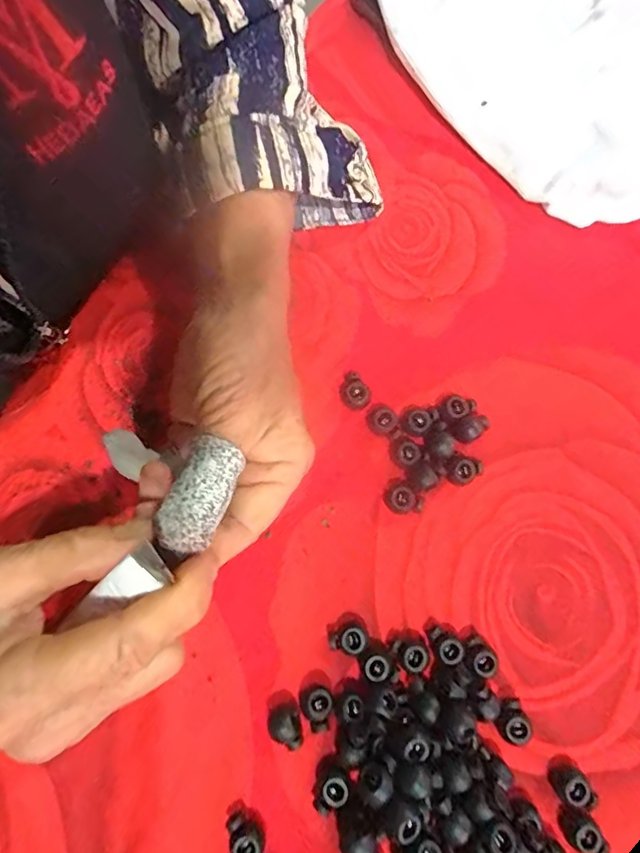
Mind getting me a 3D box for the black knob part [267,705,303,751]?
[{"bbox_3d":[-0.016,0.138,0.230,0.013,0.014,0.021,-23,79,-6],"label":"black knob part"}]

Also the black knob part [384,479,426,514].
[{"bbox_3d":[0.043,0.038,0.259,0.015,0.011,0.019,-40,81,-9],"label":"black knob part"}]

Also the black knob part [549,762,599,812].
[{"bbox_3d":[0.118,0.167,0.231,0.019,0.011,0.014,41,80,7],"label":"black knob part"}]

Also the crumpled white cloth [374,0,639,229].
[{"bbox_3d":[0.142,-0.245,0.304,0.174,0.034,0.245,-43,82,-9],"label":"crumpled white cloth"}]

